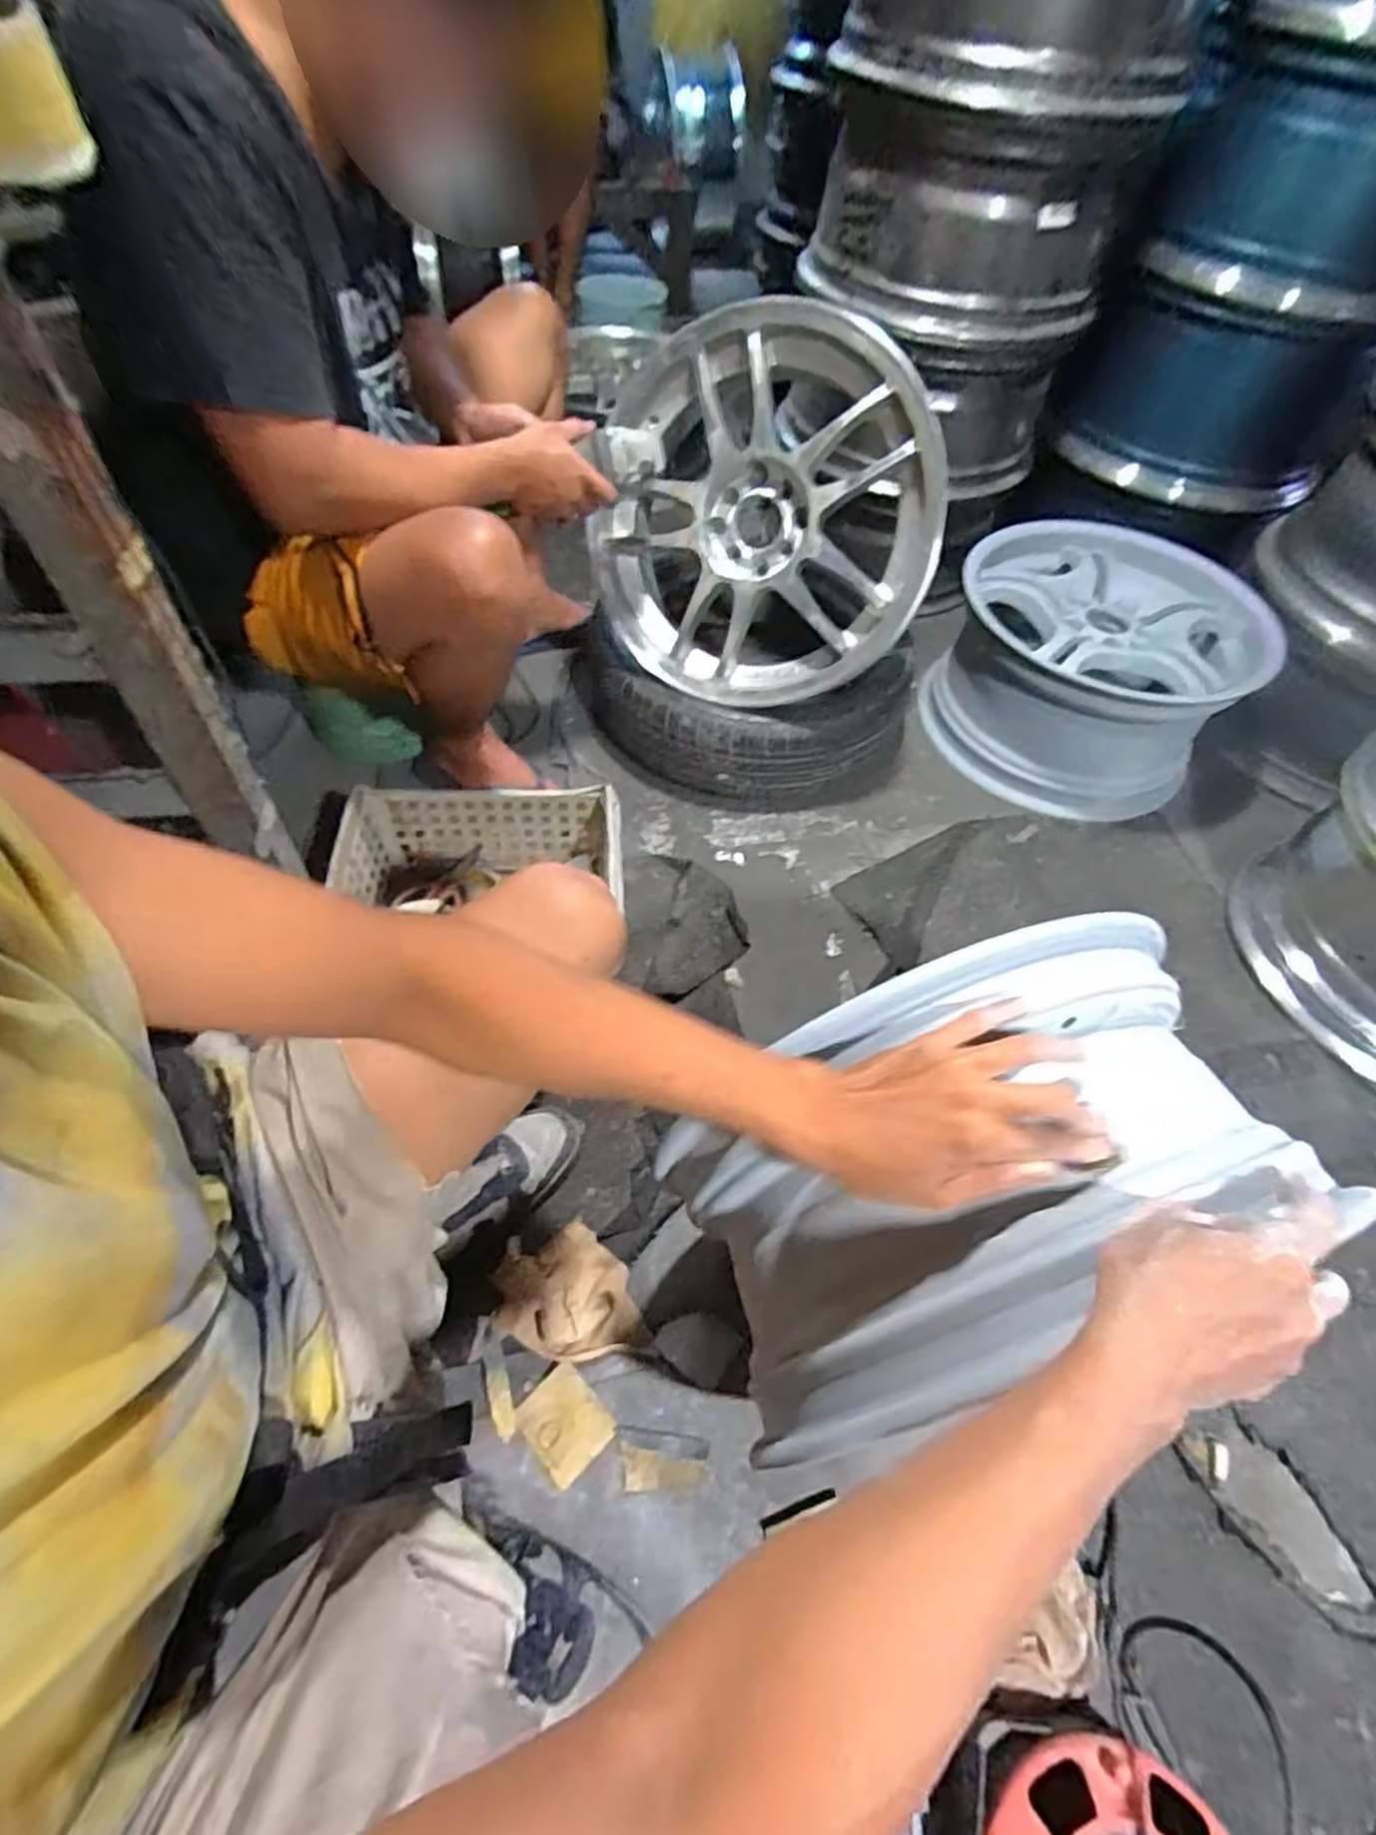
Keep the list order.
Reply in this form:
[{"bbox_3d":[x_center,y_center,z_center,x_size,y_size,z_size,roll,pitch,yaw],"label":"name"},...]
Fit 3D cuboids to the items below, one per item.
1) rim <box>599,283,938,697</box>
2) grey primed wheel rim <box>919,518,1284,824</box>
[{"bbox_3d":[0.127,-0.569,1.103,0.449,0.486,0.215,11,19,14],"label":"rim"},{"bbox_3d":[0.648,-0.410,1.215,0.442,0.242,0.428,2,55,-2],"label":"grey primed wheel rim"}]

